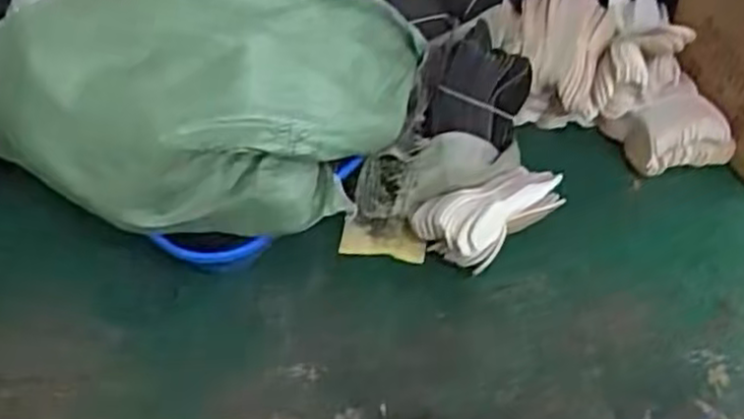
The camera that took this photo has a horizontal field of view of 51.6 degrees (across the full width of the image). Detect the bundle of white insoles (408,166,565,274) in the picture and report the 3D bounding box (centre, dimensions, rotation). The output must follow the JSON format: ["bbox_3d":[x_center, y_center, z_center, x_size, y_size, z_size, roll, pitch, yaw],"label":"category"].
[{"bbox_3d":[0.225,0.009,1.470,0.279,0.098,0.134,-22,50,-19],"label":"bundle of white insoles"}]

